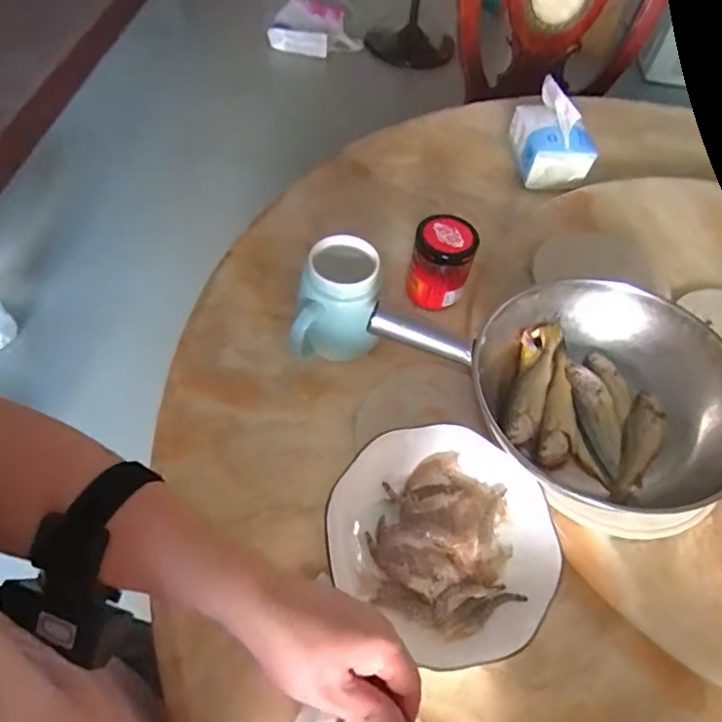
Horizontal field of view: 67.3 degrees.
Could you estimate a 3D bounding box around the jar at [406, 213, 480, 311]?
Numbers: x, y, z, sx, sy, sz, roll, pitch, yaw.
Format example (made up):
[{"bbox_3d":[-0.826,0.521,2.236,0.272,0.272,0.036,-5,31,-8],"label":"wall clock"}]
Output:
[{"bbox_3d":[0.089,-0.107,0.608,0.065,0.092,0.072,13,56,3],"label":"jar"}]

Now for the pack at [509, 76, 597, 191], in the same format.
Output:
[{"bbox_3d":[0.272,-0.329,0.761,0.091,0.106,0.117,0,56,-5],"label":"pack"}]

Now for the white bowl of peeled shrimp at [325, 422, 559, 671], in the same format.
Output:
[{"bbox_3d":[0.072,0.149,0.472,0.185,0.045,0.177,2,56,-4],"label":"white bowl of peeled shrimp"}]

